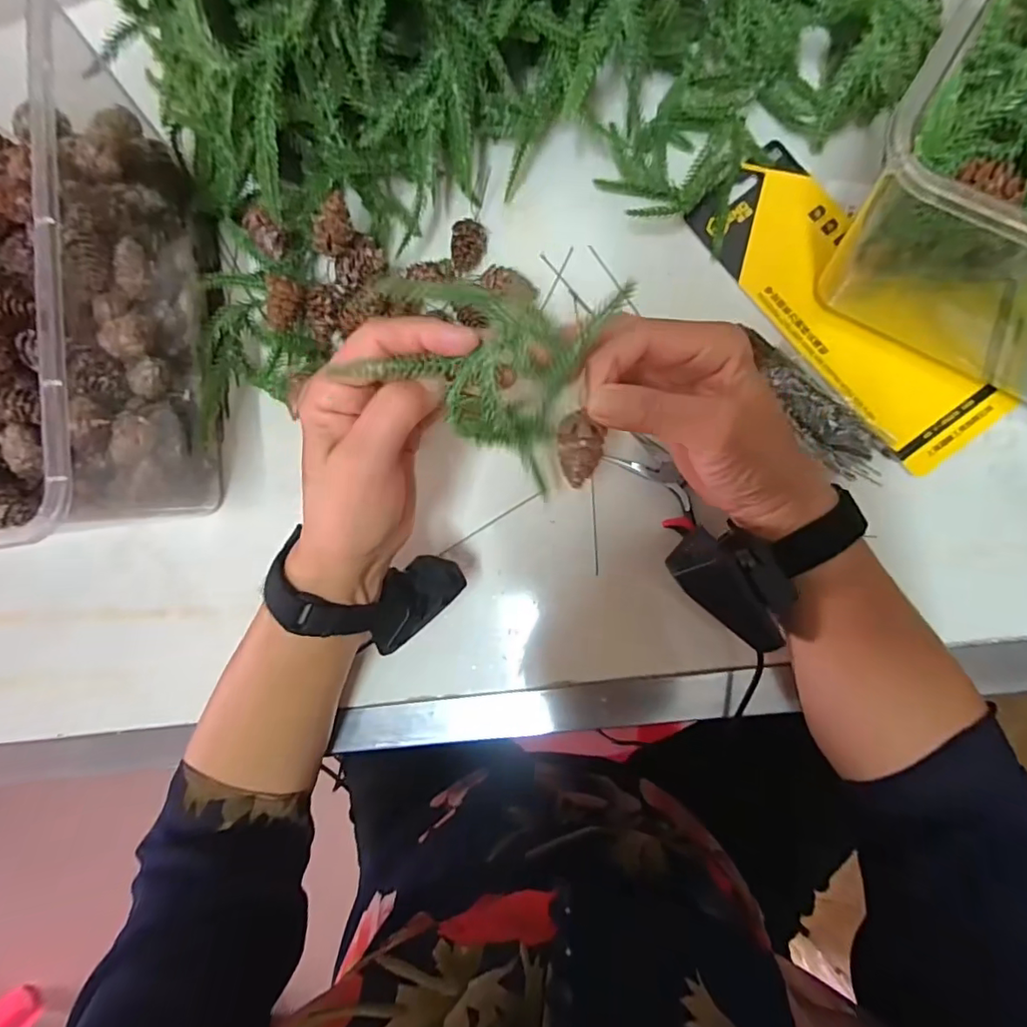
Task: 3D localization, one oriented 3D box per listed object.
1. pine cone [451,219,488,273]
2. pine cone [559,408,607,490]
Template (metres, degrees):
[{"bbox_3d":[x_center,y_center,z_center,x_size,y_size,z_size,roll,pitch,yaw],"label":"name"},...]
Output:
[{"bbox_3d":[-0.031,-0.182,0.368,0.019,0.022,0.037,15,89,8],"label":"pine cone"},{"bbox_3d":[0.033,-0.031,0.254,0.020,0.020,0.034,12,121,18],"label":"pine cone"}]

